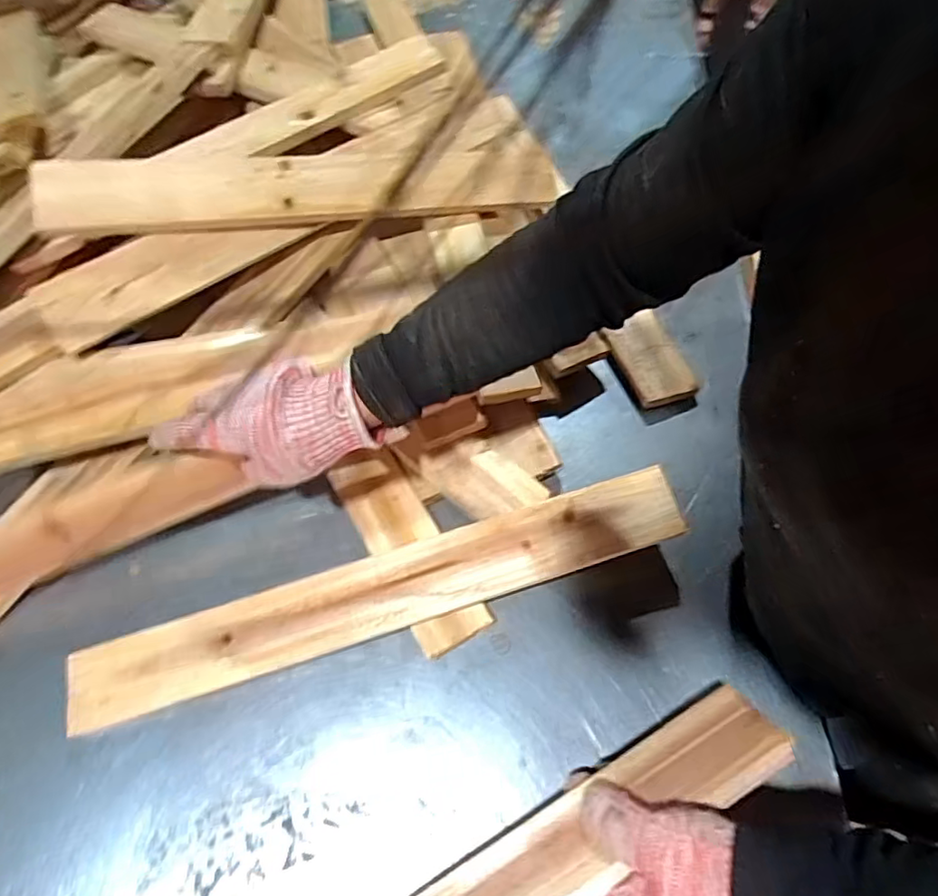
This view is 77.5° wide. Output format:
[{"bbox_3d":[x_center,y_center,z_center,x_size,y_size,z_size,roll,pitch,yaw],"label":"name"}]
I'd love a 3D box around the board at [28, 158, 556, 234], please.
[{"bbox_3d":[-0.134,-0.252,0.568,0.482,0.015,0.062,-11,89,-21],"label":"board"}]

